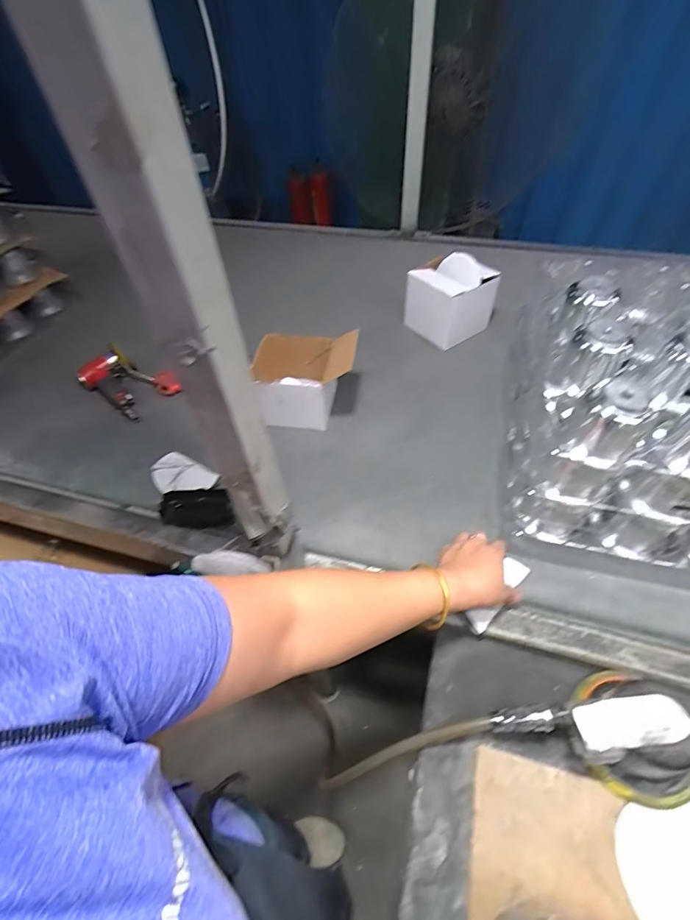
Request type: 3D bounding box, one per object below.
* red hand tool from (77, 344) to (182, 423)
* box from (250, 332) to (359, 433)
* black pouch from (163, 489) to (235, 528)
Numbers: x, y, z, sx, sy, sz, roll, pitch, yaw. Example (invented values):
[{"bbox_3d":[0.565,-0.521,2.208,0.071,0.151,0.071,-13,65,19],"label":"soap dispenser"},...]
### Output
[{"bbox_3d":[-0.426,-0.162,0.809,0.216,0.045,0.124,30,57,24],"label":"red hand tool"},{"bbox_3d":[-0.061,-0.139,0.712,0.163,0.125,0.136,-5,50,-2],"label":"box"},{"bbox_3d":[-0.217,0.074,0.615,0.107,0.017,0.058,-5,50,-3],"label":"black pouch"}]

